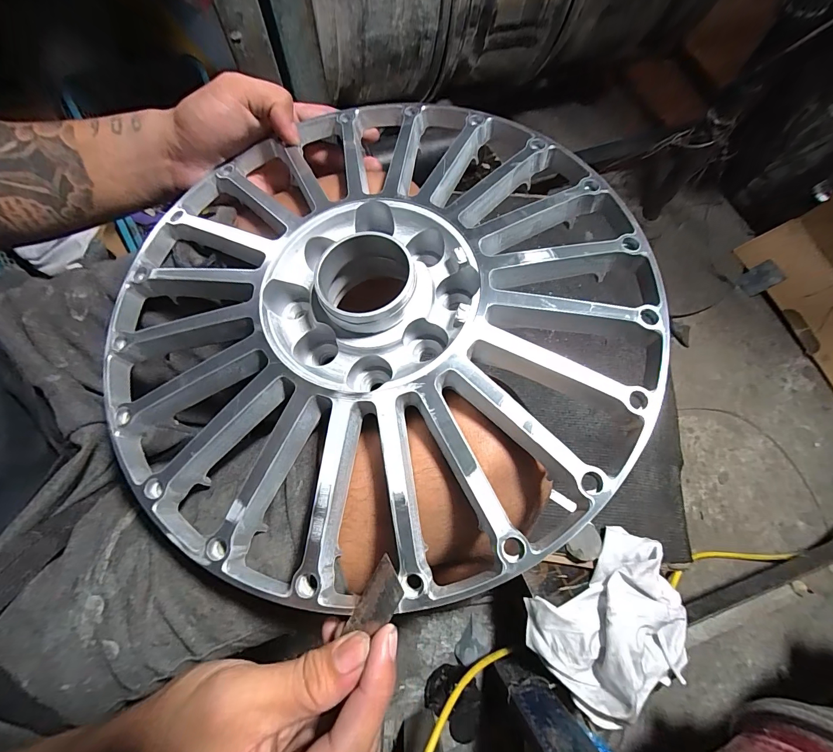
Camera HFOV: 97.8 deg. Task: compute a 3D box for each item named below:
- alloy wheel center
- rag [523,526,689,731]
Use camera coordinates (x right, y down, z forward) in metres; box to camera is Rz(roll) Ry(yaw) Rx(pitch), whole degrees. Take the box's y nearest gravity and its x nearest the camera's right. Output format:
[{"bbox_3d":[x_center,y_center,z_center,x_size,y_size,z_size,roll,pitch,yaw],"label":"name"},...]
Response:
[{"bbox_3d":[-0.027,-0.051,0.245,0.351,0.050,0.350,2,71,-2],"label":"alloy wheel center"},{"bbox_3d":[0.250,0.313,0.452,0.191,0.071,0.163,-39,77,-13],"label":"rag"}]

